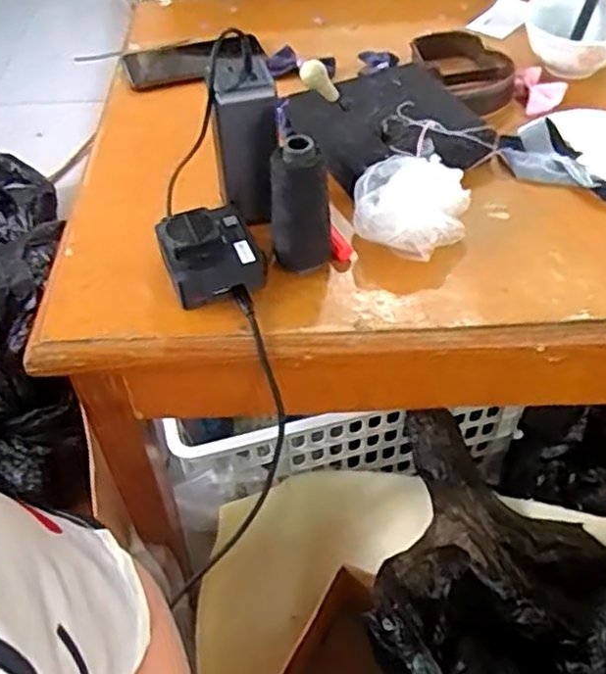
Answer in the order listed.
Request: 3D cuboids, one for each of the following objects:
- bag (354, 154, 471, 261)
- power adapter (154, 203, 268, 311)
[{"bbox_3d":[0.092,-0.110,0.601,0.095,0.051,0.081,1,48,4],"label":"bag"},{"bbox_3d":[-0.074,-0.069,0.574,0.077,0.047,0.075,-19,50,-14],"label":"power adapter"}]

